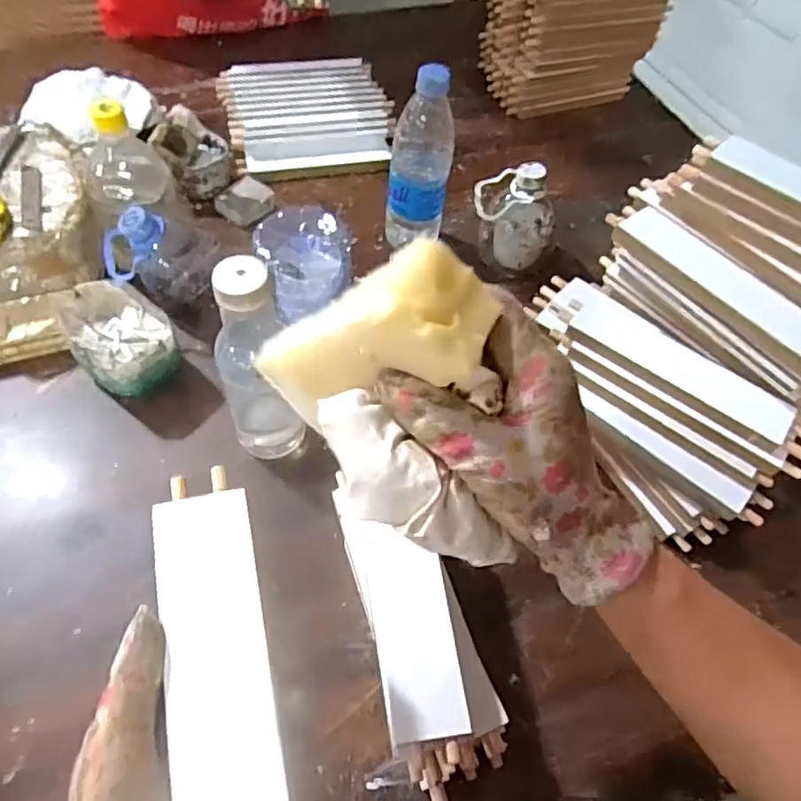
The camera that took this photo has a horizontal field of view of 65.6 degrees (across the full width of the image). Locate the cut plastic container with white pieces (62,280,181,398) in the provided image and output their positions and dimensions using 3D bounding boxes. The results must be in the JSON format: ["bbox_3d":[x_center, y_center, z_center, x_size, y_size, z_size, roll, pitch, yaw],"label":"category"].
[{"bbox_3d":[-0.268,-0.054,0.606,0.086,0.067,0.111,-33,65,-23],"label":"cut plastic container with white pieces"}]

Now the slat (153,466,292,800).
[{"bbox_3d":[-0.077,0.134,0.271,0.045,0.009,0.212,-10,64,-11],"label":"slat"}]

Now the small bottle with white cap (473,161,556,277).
[{"bbox_3d":[0.132,-0.212,0.719,0.099,0.113,0.070,17,57,7],"label":"small bottle with white cap"}]

